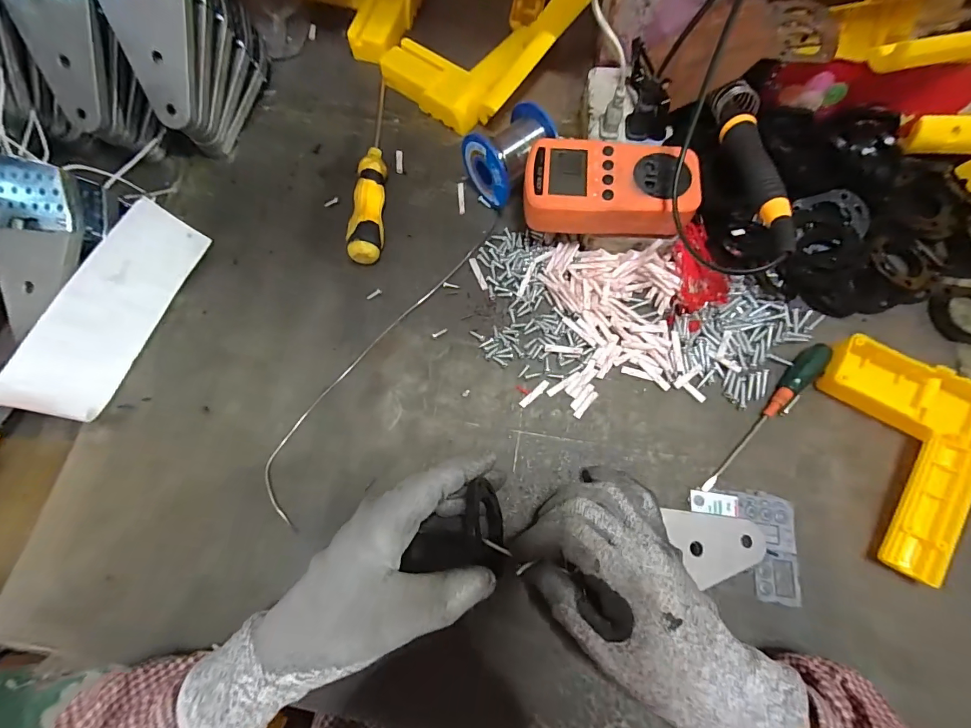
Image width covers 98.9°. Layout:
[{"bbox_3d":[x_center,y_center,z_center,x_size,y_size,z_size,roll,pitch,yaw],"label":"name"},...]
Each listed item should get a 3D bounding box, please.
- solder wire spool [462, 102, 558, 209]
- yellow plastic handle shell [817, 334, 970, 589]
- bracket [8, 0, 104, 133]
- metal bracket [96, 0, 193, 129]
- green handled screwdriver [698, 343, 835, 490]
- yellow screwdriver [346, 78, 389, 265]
[{"bbox_3d":[0.021,-0.184,0.367,0.068,0.060,0.054,-42,75,-11],"label":"solder wire spool"},{"bbox_3d":[0.318,0.059,0.295,0.108,0.030,0.161,-5,71,0],"label":"yellow plastic handle shell"},{"bbox_3d":[-0.343,-0.269,0.333,0.068,0.016,0.136,-6,110,0],"label":"bracket"},{"bbox_3d":[-0.271,-0.272,0.335,0.067,0.013,0.135,-1,115,1],"label":"metal bracket"},{"bbox_3d":[0.213,0.039,0.311,0.018,0.015,0.145,41,77,14],"label":"green handled screwdriver"},{"bbox_3d":[-0.103,-0.188,0.390,0.026,0.026,0.211,0,71,2],"label":"yellow screwdriver"}]

